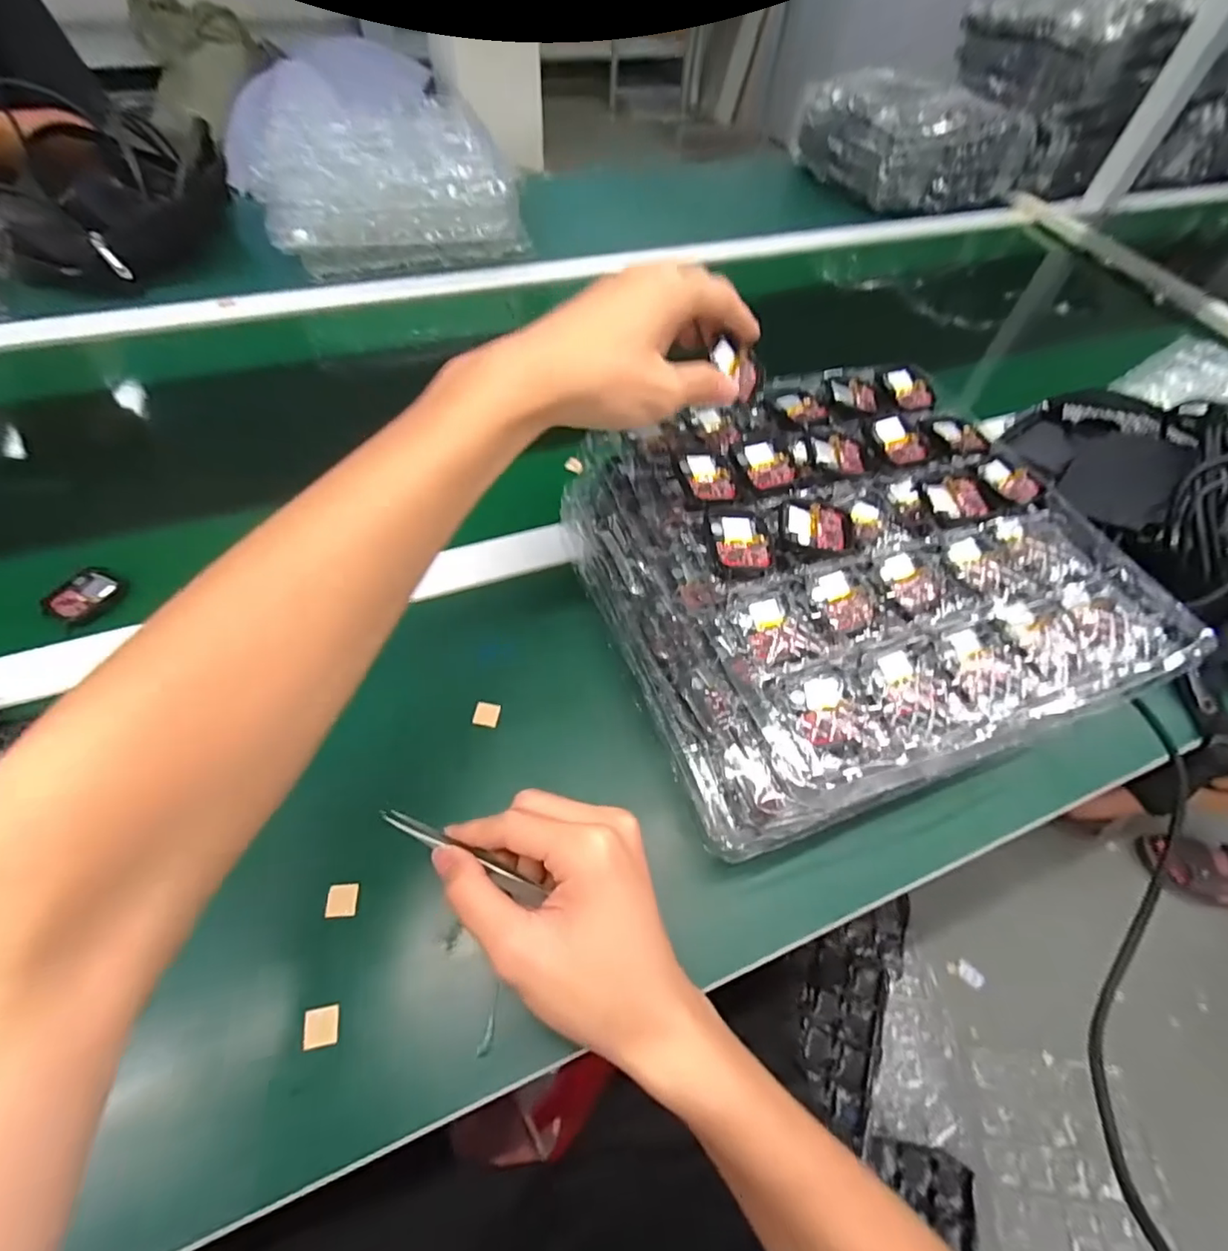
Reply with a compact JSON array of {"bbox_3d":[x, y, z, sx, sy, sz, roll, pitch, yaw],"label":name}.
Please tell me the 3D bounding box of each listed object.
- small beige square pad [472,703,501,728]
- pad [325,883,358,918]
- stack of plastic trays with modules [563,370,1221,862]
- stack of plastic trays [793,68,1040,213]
[{"bbox_3d":[-0.084,0.058,0.378,0.016,0.004,0.017,8,55,2],"label":"small beige square pad"},{"bbox_3d":[-0.148,0.150,0.311,0.015,0.004,0.016,-1,56,-5],"label":"pad"},{"bbox_3d":[0.146,-0.043,0.379,0.298,0.084,0.289,-17,58,-15],"label":"stack of plastic trays with modules"},{"bbox_3d":[0.515,-0.823,0.963,0.334,0.122,0.241,-21,60,-17],"label":"stack of plastic trays"}]

